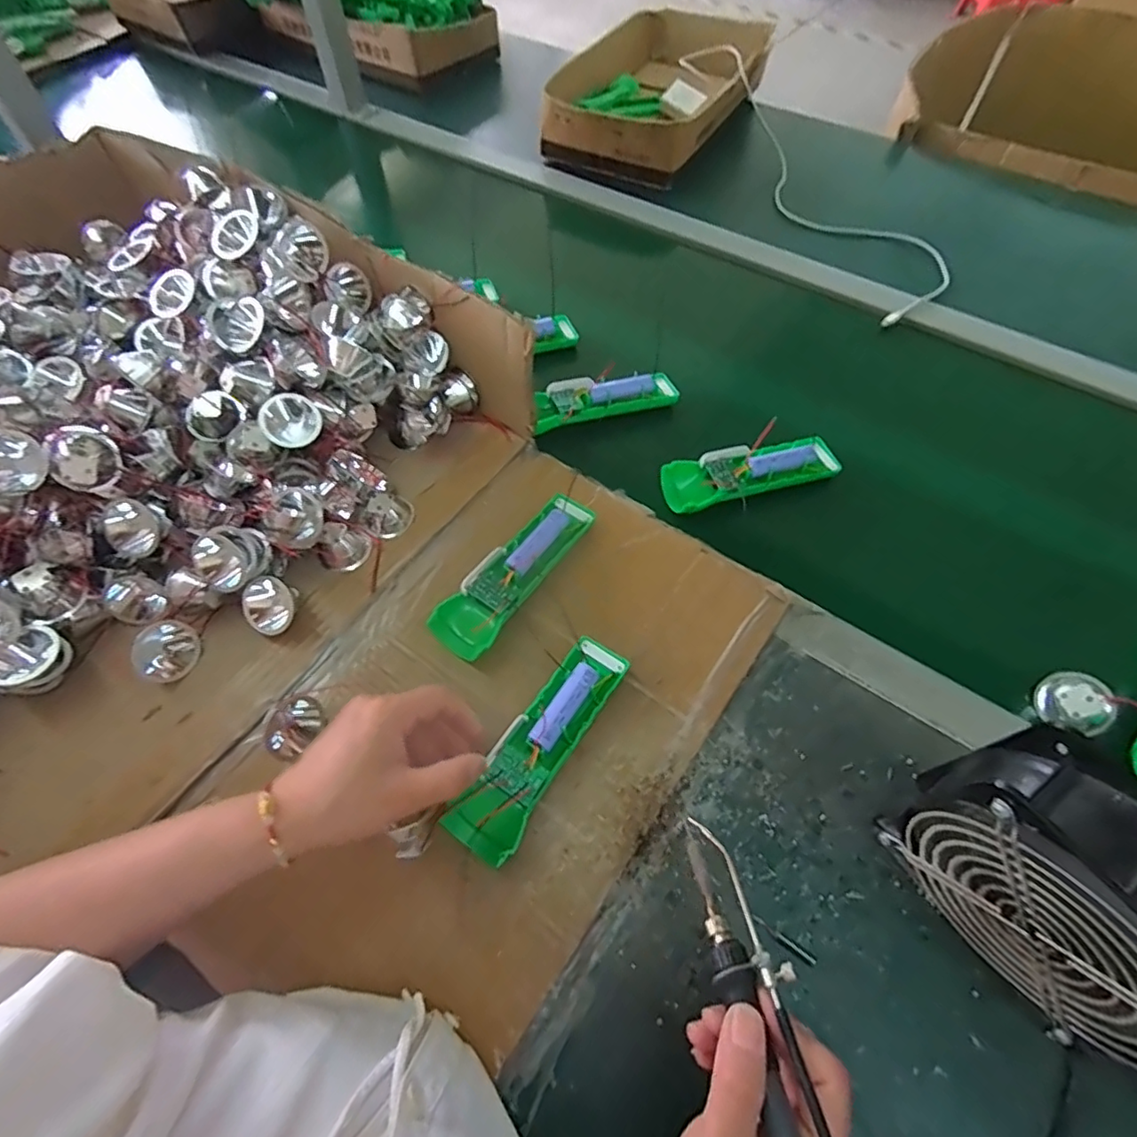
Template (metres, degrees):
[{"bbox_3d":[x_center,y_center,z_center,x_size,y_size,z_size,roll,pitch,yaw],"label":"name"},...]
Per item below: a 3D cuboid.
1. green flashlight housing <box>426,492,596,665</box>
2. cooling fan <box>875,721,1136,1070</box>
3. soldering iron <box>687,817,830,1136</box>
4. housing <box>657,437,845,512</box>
[{"bbox_3d":[-0.043,0.000,0.472,0.048,0.026,0.162,30,64,17],"label":"green flashlight housing"},{"bbox_3d":[0.252,0.171,0.311,0.059,0.153,0.147,-29,63,-16],"label":"cooling fan"},{"bbox_3d":[0.091,0.212,0.263,0.030,0.018,0.202,-2,40,-6],"label":"soldering iron"},{"bbox_3d":[0.166,-0.088,0.541,0.157,0.034,0.052,-16,60,-9],"label":"housing"}]

